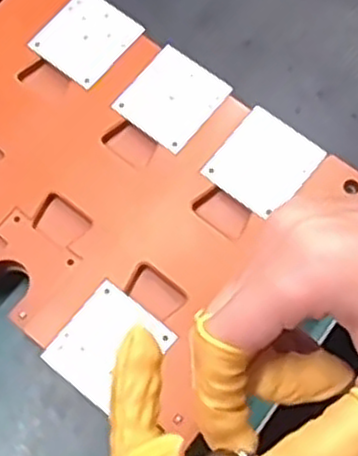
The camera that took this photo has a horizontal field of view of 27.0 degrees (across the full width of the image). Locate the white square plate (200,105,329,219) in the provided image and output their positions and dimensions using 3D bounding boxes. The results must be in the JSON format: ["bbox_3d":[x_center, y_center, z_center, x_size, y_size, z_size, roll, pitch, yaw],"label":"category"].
[{"bbox_3d":[0.043,-0.033,0.374,0.044,0.004,0.047,37,77,14],"label":"white square plate"}]

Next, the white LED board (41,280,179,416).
[{"bbox_3d":[-0.033,0.055,0.349,0.044,0.004,0.048,38,76,13],"label":"white LED board"}]

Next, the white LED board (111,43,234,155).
[{"bbox_3d":[-0.004,-0.068,0.388,0.044,0.004,0.047,37,76,13],"label":"white LED board"}]

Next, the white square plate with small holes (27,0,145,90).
[{"bbox_3d":[-0.051,-0.104,0.404,0.045,0.004,0.047,38,77,13],"label":"white square plate with small holes"}]

